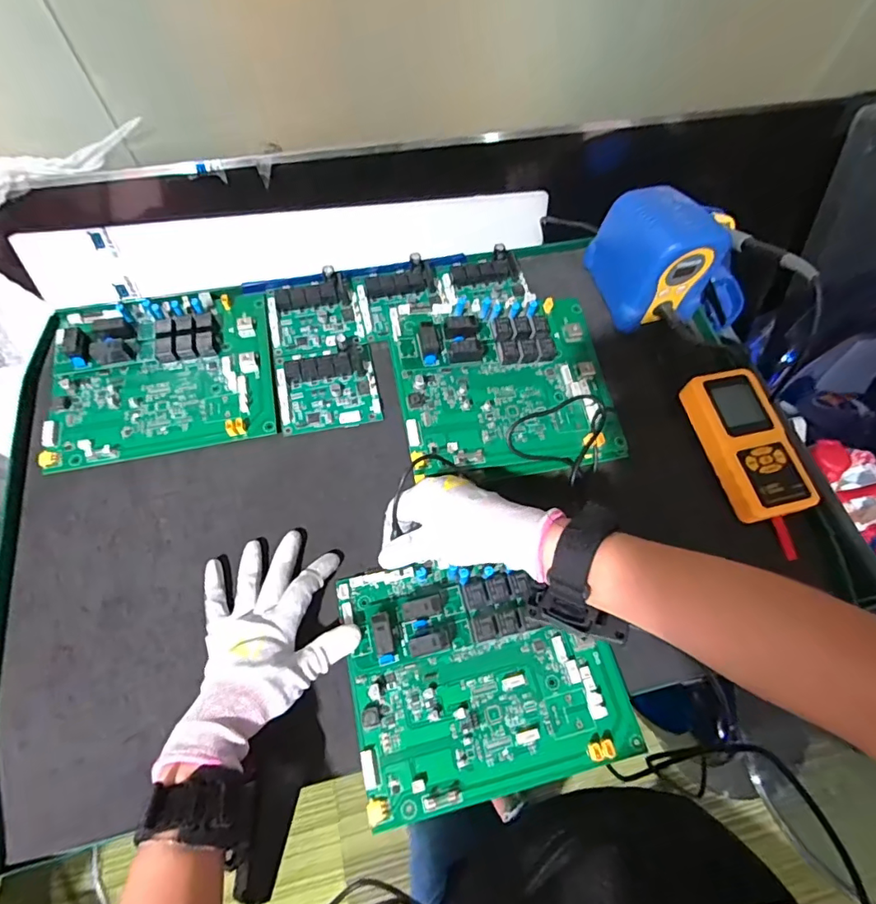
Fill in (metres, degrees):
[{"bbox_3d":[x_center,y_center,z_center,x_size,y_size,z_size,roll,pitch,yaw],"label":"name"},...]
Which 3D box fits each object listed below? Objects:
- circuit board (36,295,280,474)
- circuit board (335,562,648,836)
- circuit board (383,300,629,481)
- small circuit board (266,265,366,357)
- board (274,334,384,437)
[{"bbox_3d":[-0.266,-0.079,0.473,0.199,0.030,0.169,-10,66,-6],"label":"circuit board"},{"bbox_3d":[0.035,0.161,0.372,0.198,0.029,0.167,-12,66,-6],"label":"circuit board"},{"bbox_3d":[0.064,-0.072,0.466,0.205,0.043,0.181,-7,66,-4],"label":"circuit board"},{"bbox_3d":[-0.129,-0.146,0.512,0.094,0.023,0.079,-15,66,-8],"label":"small circuit board"},{"bbox_3d":[-0.108,-0.066,0.482,0.094,0.019,0.089,-12,66,-6],"label":"board"}]

